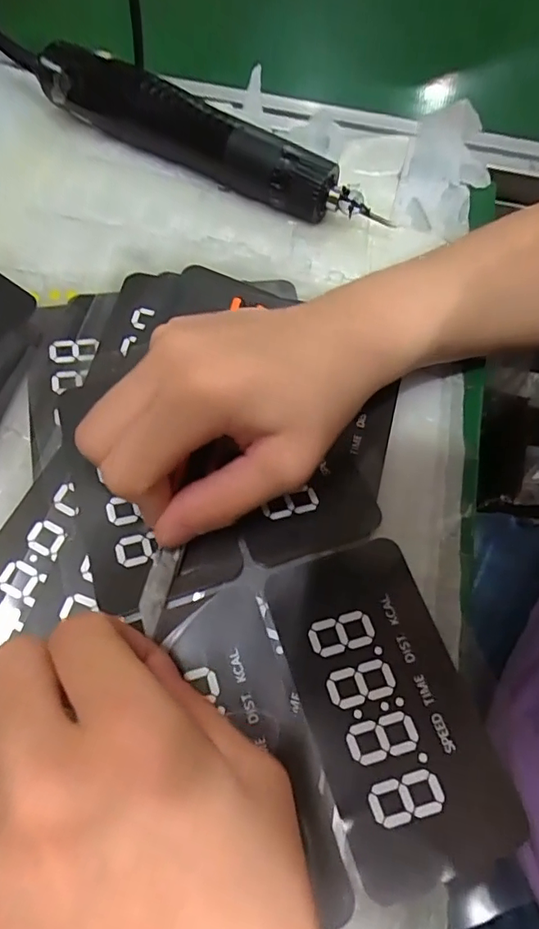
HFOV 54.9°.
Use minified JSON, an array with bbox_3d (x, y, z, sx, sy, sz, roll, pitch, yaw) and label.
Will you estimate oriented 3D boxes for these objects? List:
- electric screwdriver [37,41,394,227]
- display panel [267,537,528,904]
[{"bbox_3d":[-0.039,-0.194,0.308,0.217,0.034,0.030,28,65,9],"label":"electric screwdriver"},{"bbox_3d":[0.042,0.086,0.192,0.059,0.004,0.112,-18,66,-7],"label":"display panel"}]

